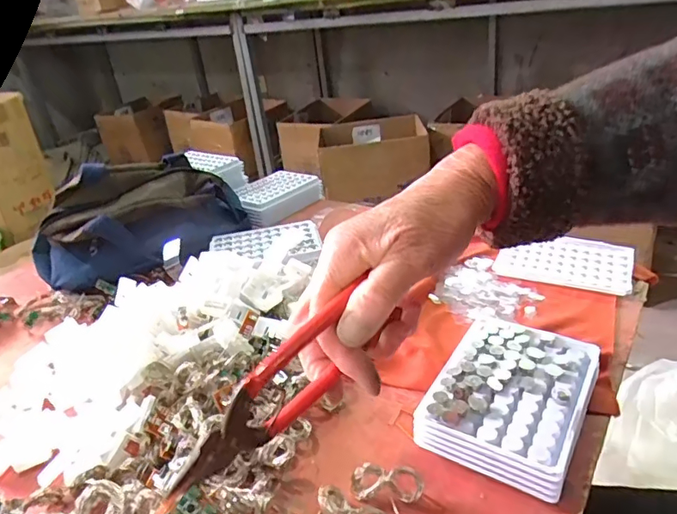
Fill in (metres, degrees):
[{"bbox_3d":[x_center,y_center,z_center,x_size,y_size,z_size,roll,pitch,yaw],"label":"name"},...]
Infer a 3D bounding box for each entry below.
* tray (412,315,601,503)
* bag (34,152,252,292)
[{"bbox_3d":[0.124,0.098,0.367,0.095,0.030,0.134,13,35,31],"label":"tray"},{"bbox_3d":[-0.231,-0.054,0.617,0.248,0.099,0.107,-29,36,-33],"label":"bag"}]

